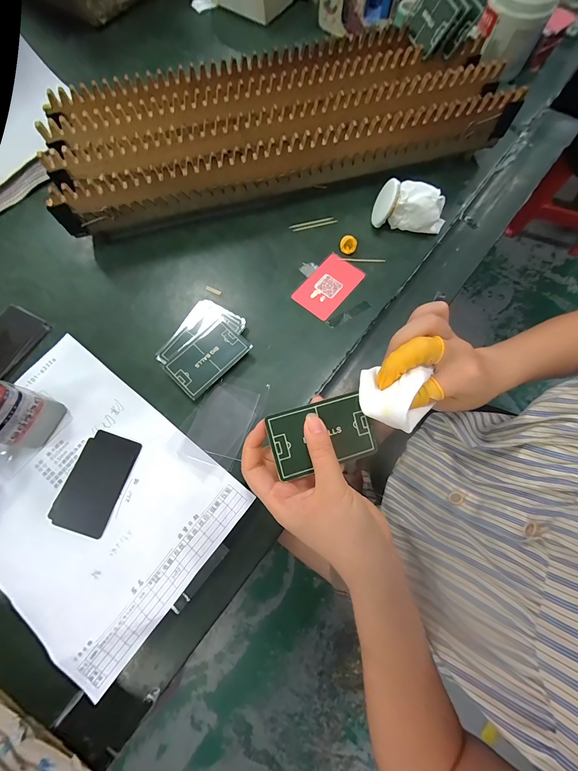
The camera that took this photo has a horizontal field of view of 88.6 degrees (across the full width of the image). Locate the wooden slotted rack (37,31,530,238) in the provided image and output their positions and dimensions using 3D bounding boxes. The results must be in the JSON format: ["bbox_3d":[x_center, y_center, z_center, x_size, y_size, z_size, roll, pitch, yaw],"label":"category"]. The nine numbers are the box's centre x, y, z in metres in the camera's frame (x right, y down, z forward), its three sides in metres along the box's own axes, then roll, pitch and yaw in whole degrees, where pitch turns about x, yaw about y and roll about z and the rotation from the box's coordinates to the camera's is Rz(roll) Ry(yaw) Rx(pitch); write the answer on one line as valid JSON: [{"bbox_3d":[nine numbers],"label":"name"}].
[{"bbox_3d":[-0.016,-0.343,0.399,0.572,0.078,0.188,-14,74,-3],"label":"wooden slotted rack"}]

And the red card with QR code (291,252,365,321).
[{"bbox_3d":[0.050,-0.125,0.370,0.055,0.004,0.085,39,78,11],"label":"red card with QR code"}]

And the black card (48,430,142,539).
[{"bbox_3d":[-0.200,0.099,0.306,0.060,0.004,0.096,16,75,6],"label":"black card"}]

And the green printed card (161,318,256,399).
[{"bbox_3d":[-0.092,-0.032,0.330,0.055,0.004,0.086,43,78,11],"label":"green printed card"}]

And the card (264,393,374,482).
[{"bbox_3d":[0.028,0.039,0.239,0.083,0.004,0.052,-14,87,-11],"label":"card"}]

